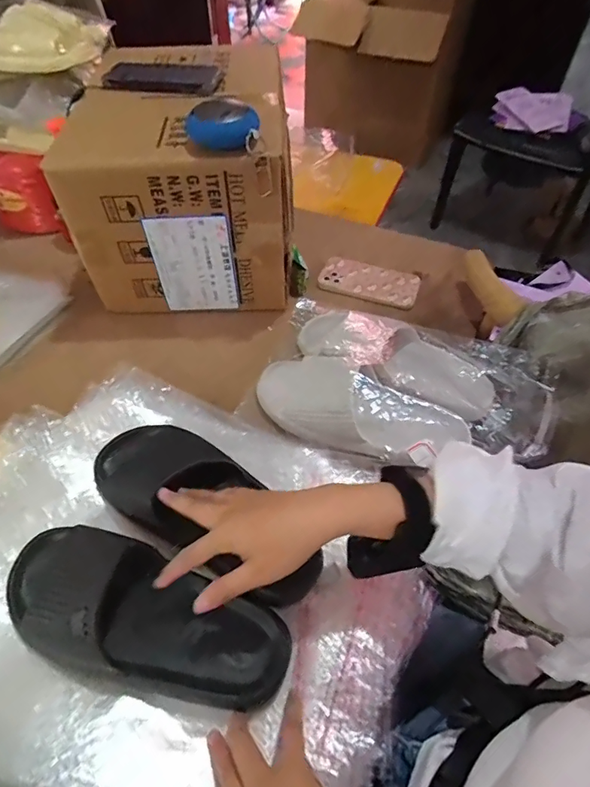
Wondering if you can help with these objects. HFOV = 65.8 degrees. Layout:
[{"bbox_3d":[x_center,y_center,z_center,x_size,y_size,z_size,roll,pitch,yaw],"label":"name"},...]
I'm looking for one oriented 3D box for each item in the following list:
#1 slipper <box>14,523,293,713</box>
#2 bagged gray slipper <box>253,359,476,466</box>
[{"bbox_3d":[-0.135,0.196,0.398,0.257,0.058,0.103,20,54,6],"label":"slipper"},{"bbox_3d":[0.072,0.020,0.561,0.263,0.069,0.095,26,56,19],"label":"bagged gray slipper"}]

